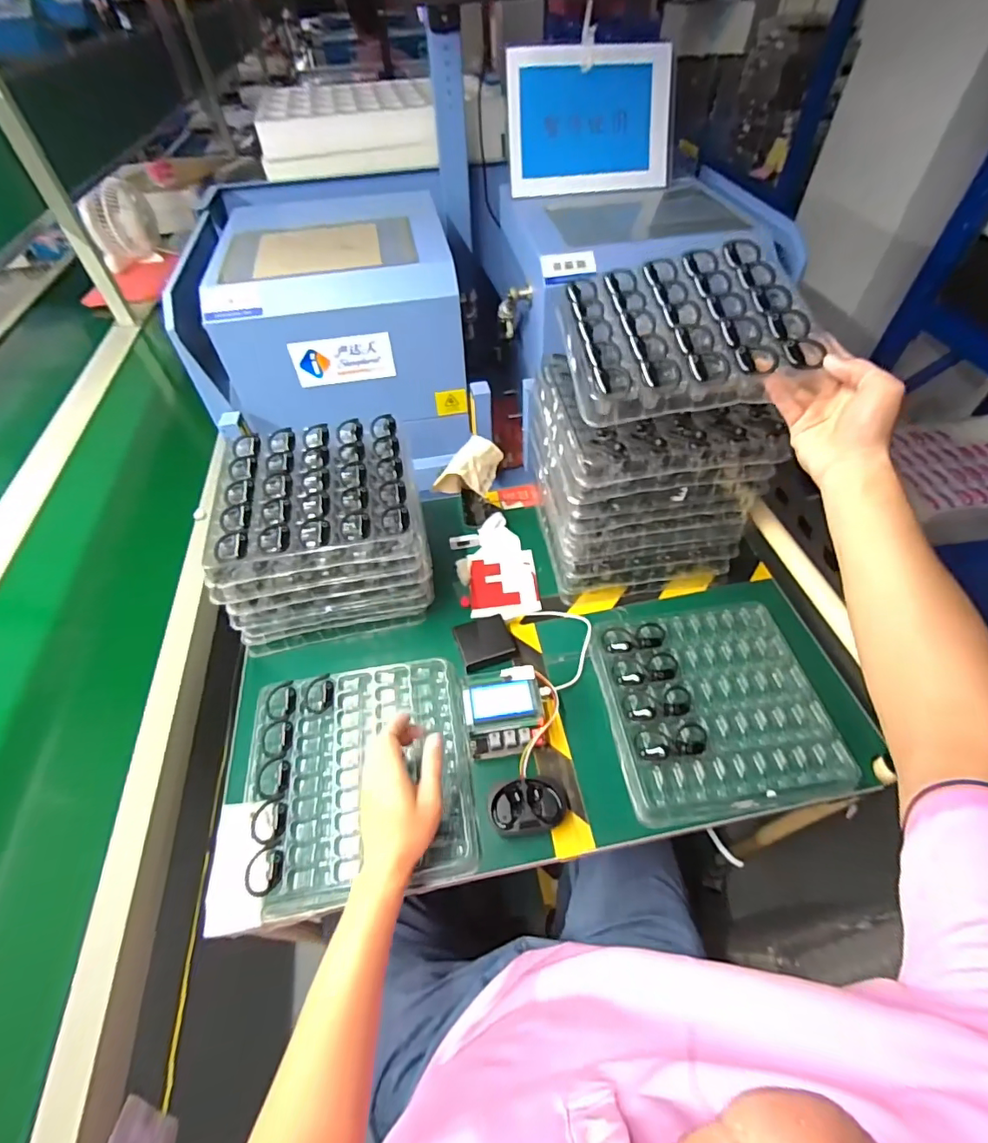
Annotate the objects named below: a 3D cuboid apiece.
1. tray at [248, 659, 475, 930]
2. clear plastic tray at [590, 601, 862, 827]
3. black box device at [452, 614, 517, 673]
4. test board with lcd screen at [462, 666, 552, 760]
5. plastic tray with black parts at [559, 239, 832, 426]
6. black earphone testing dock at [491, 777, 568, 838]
[{"bbox_3d":[-0.160,0.241,0.604,0.257,0.037,0.263,-10,52,-6],"label":"tray"},{"bbox_3d":[0.277,0.166,0.641,0.257,0.033,0.261,-6,51,-3],"label":"clear plastic tray"},{"bbox_3d":[-0.013,0.103,0.712,0.078,0.028,0.069,-19,53,-13],"label":"black box device"},{"bbox_3d":[0.019,0.176,0.631,0.117,0.038,0.104,-4,51,-1],"label":"test board with lcd screen"},{"bbox_3d":[0.207,-0.276,0.559,0.245,0.027,0.240,-8,58,7],"label":"plastic tray with black parts"},{"bbox_3d":[0.040,0.270,0.571,0.088,0.021,0.057,-5,51,-2],"label":"black earphone testing dock"}]

